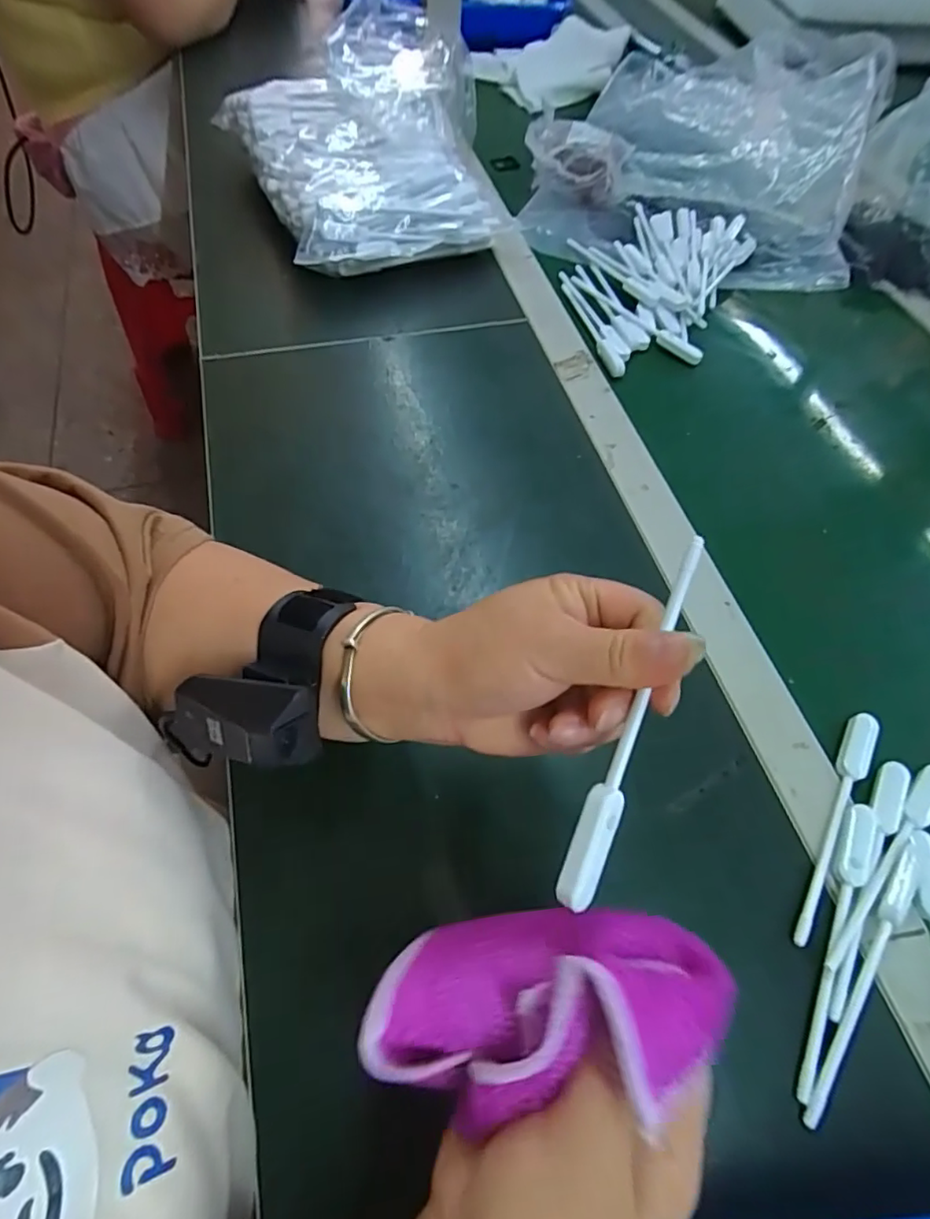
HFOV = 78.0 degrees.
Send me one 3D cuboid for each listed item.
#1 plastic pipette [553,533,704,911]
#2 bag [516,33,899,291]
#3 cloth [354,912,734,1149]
[{"bbox_3d":[0.063,0.040,0.213,0.013,0.006,0.142,20,83,10],"label":"plastic pipette"},{"bbox_3d":[0.305,-0.586,0.695,0.346,0.053,0.543,21,62,11],"label":"bag"},{"bbox_3d":[0.028,0.133,0.193,0.116,0.034,0.055,-11,60,8],"label":"cloth"}]

